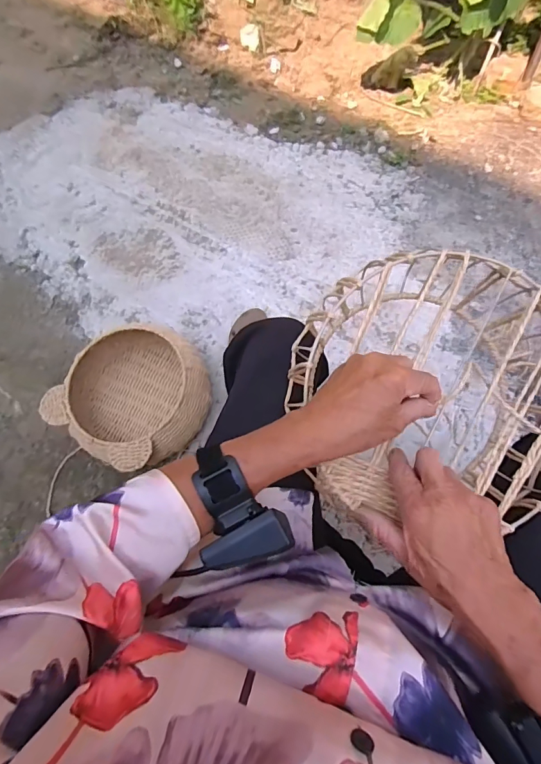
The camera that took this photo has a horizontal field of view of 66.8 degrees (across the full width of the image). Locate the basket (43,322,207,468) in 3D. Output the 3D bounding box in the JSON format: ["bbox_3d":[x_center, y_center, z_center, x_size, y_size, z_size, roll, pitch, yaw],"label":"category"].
[{"bbox_3d":[-0.297,0.022,0.878,0.301,0.137,0.276,0,69,0],"label":"basket"}]

